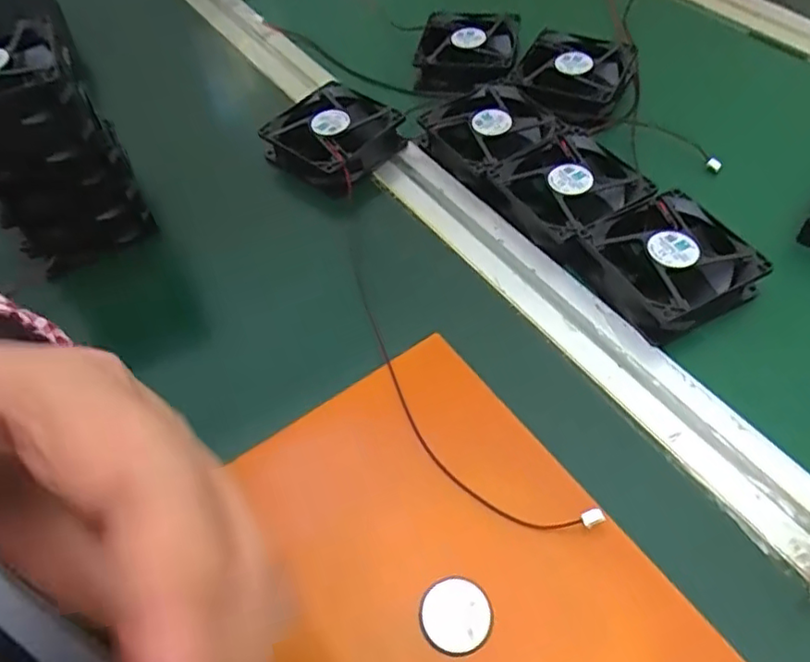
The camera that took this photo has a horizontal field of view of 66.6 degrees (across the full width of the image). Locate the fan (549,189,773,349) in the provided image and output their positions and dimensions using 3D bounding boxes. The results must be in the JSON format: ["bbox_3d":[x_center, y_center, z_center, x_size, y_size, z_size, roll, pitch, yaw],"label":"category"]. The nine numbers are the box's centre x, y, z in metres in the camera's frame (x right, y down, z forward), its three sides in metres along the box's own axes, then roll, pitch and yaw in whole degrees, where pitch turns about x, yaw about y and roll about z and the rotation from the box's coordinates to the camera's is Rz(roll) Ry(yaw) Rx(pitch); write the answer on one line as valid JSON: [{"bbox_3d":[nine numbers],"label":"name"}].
[{"bbox_3d":[0.152,-0.039,0.365,0.087,0.028,0.080,-24,55,-12],"label":"fan"}]

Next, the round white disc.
[{"bbox_3d":[0.021,0.117,0.253,0.029,0.004,0.029,-3,54,4],"label":"round white disc"}]

